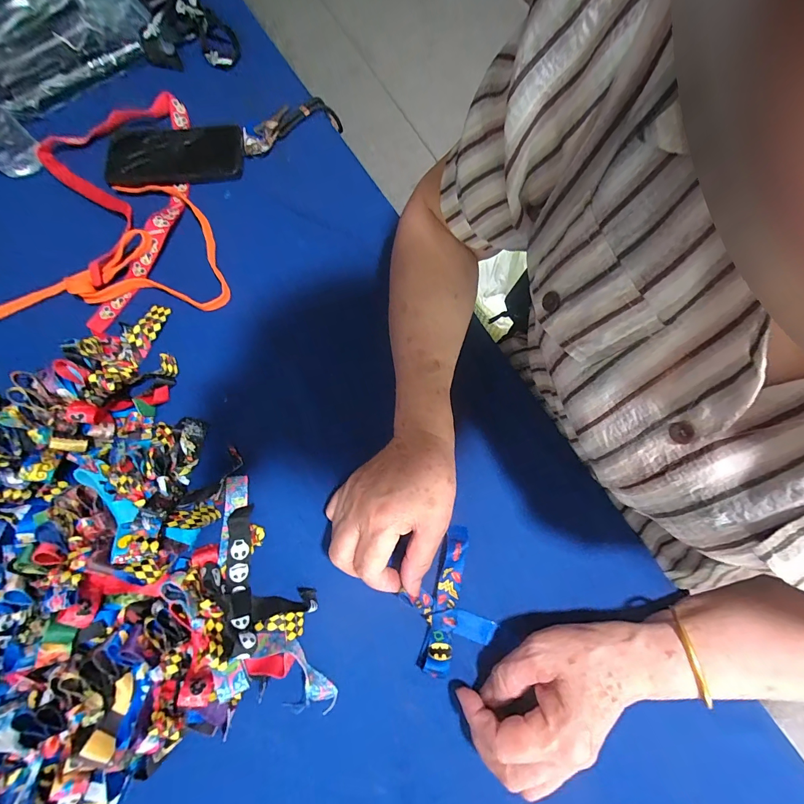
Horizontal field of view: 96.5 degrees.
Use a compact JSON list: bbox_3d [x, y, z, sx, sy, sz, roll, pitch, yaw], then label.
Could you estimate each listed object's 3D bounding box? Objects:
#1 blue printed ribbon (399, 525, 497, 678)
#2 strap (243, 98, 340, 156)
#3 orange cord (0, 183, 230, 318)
[{"bbox_3d":[0.038,0.173,0.316,0.071,0.014,0.103,-15,75,-5],"label":"blue printed ribbon"},{"bbox_3d":[-0.146,-0.366,0.477,0.043,0.049,0.156,42,65,10],"label":"strap"},{"bbox_3d":[-0.319,-0.182,0.404,0.251,0.031,0.167,-1,74,-1],"label":"orange cord"}]

